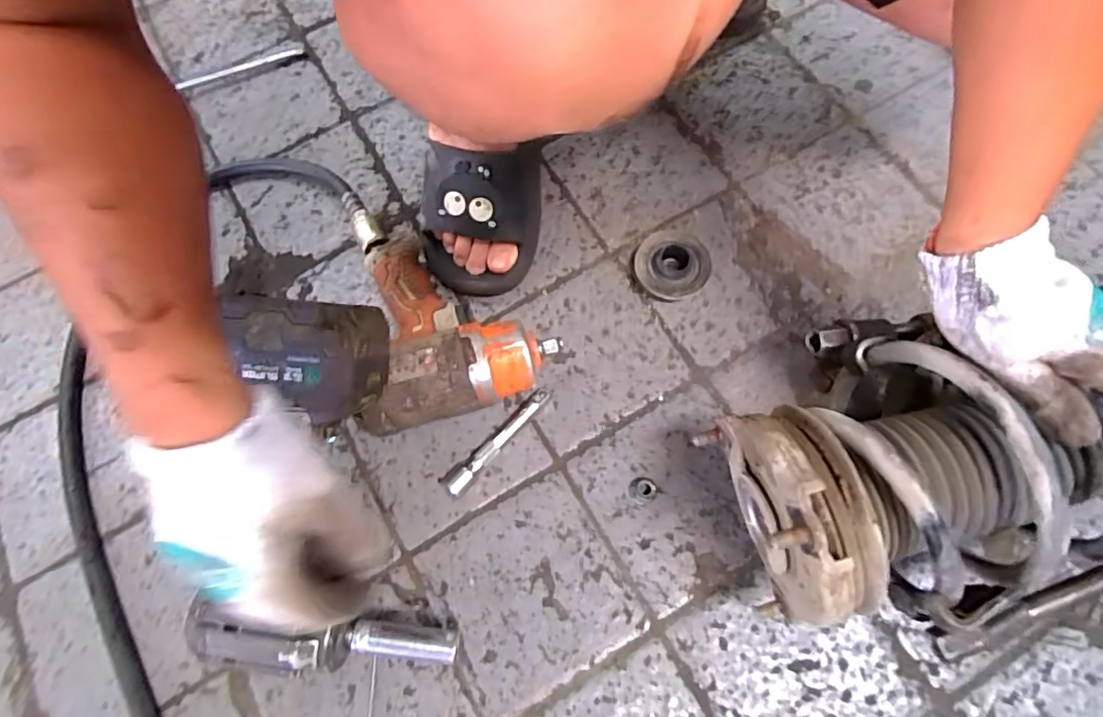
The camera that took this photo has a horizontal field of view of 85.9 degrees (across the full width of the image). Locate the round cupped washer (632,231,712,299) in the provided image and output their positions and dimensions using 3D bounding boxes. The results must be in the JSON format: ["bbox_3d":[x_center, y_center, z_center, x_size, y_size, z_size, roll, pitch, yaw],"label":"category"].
[{"bbox_3d":[0.116,-0.093,0.576,0.069,0.023,0.073,-1,70,2],"label":"round cupped washer"}]

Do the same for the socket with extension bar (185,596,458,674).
[{"bbox_3d":[-0.173,0.215,0.457,0.195,0.055,0.045,4,68,-6],"label":"socket with extension bar"}]

